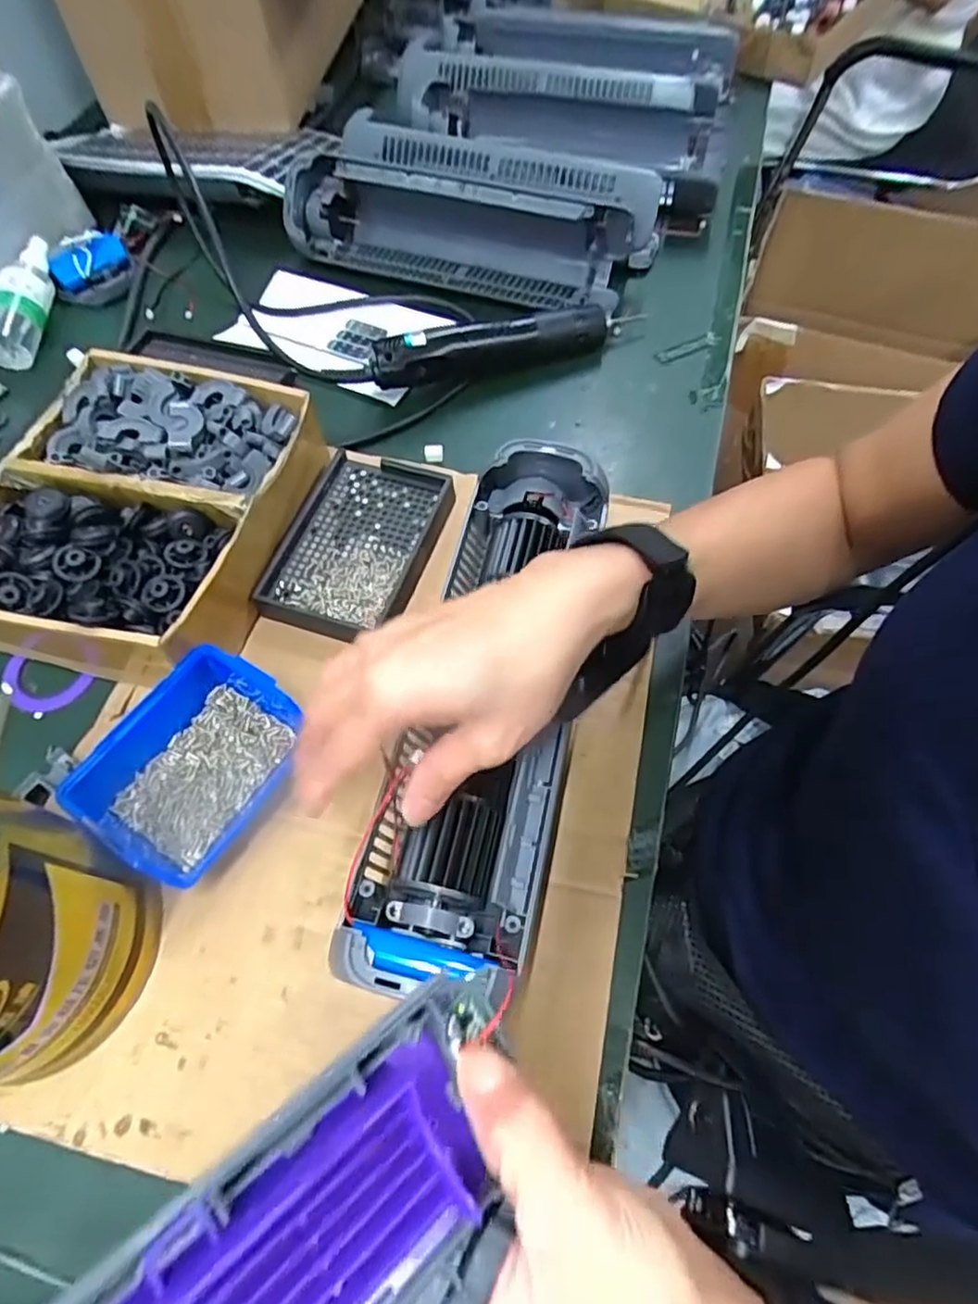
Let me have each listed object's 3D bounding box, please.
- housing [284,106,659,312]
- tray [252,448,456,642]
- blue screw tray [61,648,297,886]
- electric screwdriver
[{"bbox_3d":[-0.013,-0.412,0.611,0.334,0.077,0.164,10,61,7],"label":"housing"},{"bbox_3d":[-0.091,-0.076,0.446,0.091,0.024,0.143,18,63,11],"label":"tray"},{"bbox_3d":[-0.160,0.061,0.356,0.086,0.044,0.111,27,65,15],"label":"blue screw tray"},{"bbox_3d":[0.016,-0.255,0.537,0.231,0.044,0.029,-20,62,-10],"label":"electric screwdriver"}]

